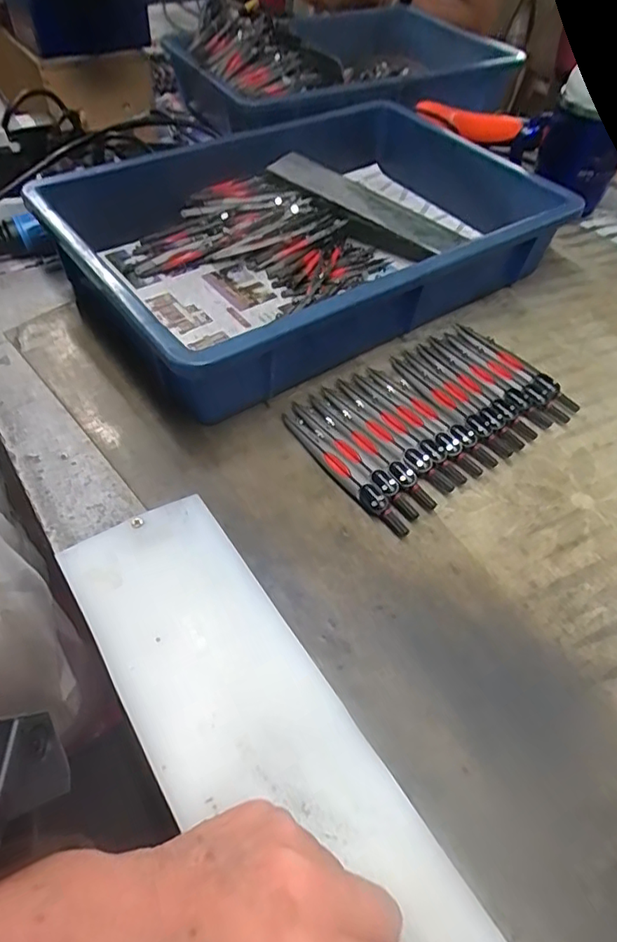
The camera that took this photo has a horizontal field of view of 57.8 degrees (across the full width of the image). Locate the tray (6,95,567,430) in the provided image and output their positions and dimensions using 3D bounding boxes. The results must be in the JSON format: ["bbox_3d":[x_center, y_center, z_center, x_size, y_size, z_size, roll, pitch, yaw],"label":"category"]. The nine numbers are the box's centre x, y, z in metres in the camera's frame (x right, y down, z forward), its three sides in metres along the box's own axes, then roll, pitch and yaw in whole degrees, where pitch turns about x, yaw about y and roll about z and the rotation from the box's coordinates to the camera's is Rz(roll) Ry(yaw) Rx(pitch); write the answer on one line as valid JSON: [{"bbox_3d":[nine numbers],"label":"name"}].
[{"bbox_3d":[0.005,-0.235,0.530,0.441,0.075,0.298,-28,59,-26],"label":"tray"}]

